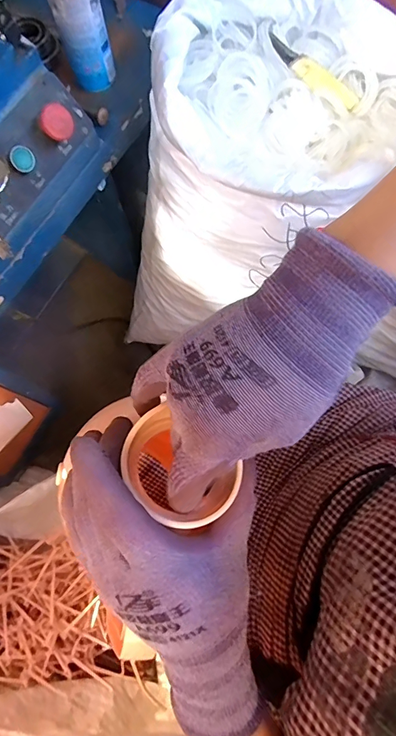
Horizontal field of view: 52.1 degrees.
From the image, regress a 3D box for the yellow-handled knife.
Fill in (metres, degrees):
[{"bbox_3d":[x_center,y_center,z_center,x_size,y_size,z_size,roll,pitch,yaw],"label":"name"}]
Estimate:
[{"bbox_3d":[0.153,-0.390,0.536,0.142,0.017,0.029,28,77,-12],"label":"yellow-handled knife"}]

